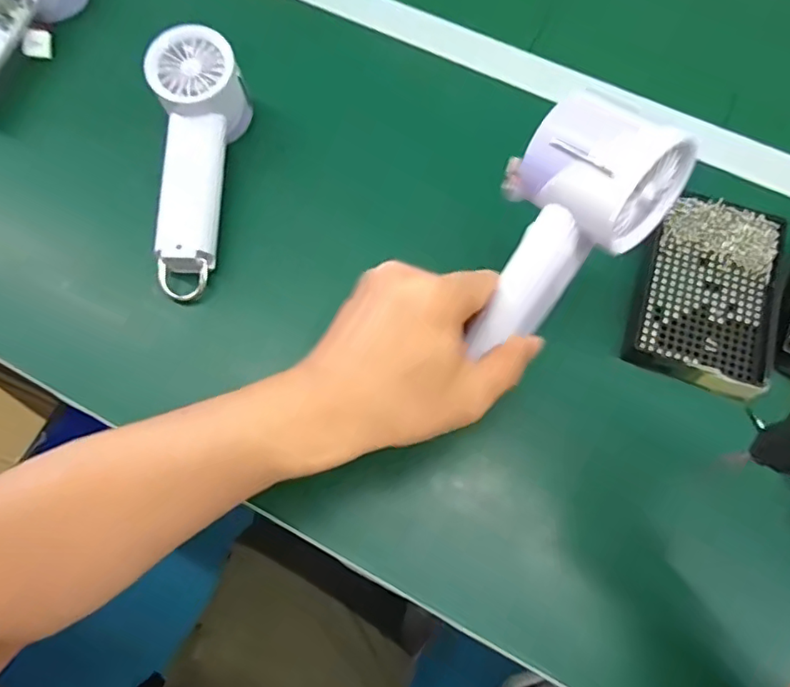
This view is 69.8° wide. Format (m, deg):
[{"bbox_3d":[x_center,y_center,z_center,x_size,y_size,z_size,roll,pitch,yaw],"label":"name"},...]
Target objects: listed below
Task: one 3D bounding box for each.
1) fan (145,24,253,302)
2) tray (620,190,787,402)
[{"bbox_3d":[-0.148,-0.130,0.427,0.064,0.057,0.197,2,85,1],"label":"fan"},{"bbox_3d":[0.223,-0.037,0.400,0.093,0.018,0.138,20,72,8],"label":"tray"}]

